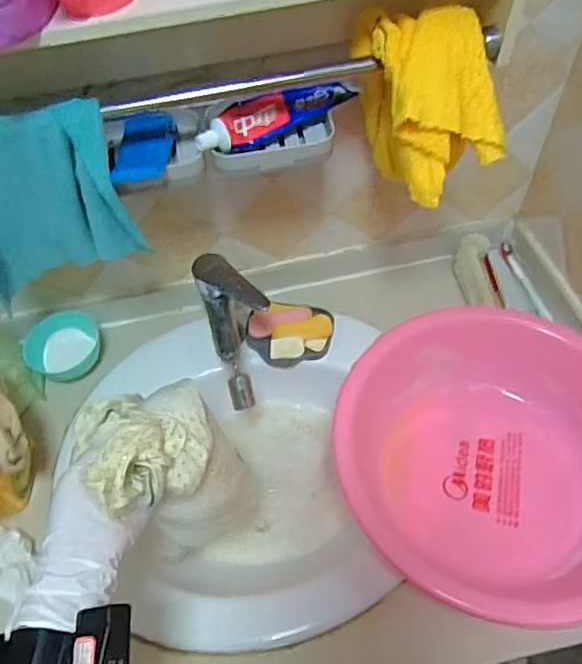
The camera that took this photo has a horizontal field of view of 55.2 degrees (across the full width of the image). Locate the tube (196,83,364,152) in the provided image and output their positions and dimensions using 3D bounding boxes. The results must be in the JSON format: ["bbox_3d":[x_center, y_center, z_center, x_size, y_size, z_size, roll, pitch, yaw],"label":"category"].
[{"bbox_3d":[-0.015,-0.219,0.566,0.171,0.039,0.033,-29,58,-15],"label":"tube"}]

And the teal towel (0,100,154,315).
[{"bbox_3d":[-0.254,-0.120,0.554,0.183,0.182,0.051,-8,55,-2],"label":"teal towel"}]

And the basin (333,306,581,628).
[{"bbox_3d":[0.229,0.140,0.622,0.335,0.102,0.316,-1,56,2],"label":"basin"}]

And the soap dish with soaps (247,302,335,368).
[{"bbox_3d":[-0.001,0.002,0.792,0.119,0.034,0.088,-1,55,3],"label":"soap dish with soaps"}]

